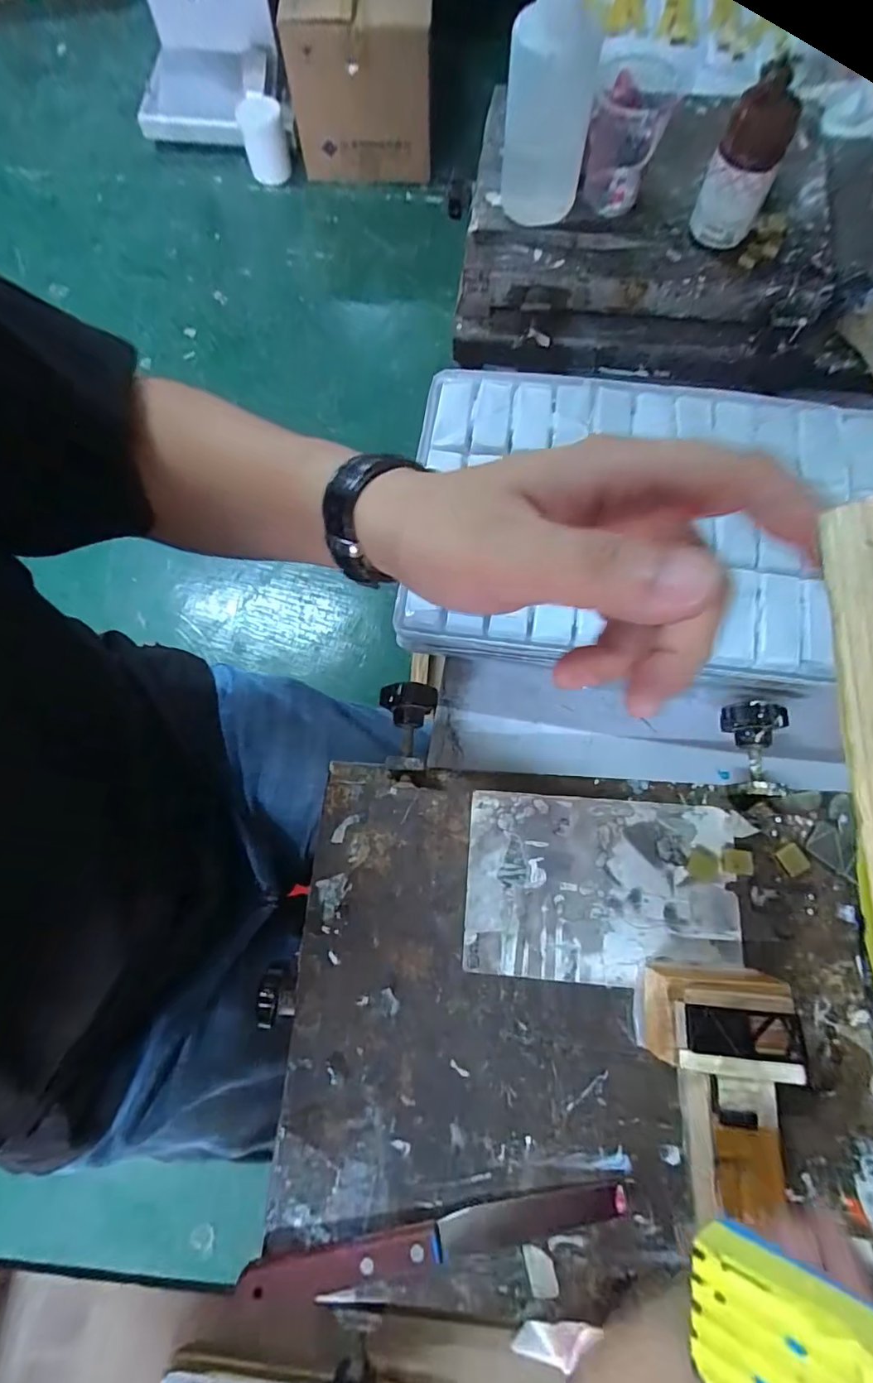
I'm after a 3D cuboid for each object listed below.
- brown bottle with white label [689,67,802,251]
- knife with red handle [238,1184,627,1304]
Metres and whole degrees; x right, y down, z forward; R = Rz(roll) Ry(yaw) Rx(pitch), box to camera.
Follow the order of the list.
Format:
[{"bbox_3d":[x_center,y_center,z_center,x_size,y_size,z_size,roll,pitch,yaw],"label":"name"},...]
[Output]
[{"bbox_3d":[0.230,-0.393,0.390,0.049,0.096,0.042,22,75,6],"label":"brown bottle with white label"},{"bbox_3d":[0.002,0.261,0.249,0.178,0.011,0.020,-9,75,-3],"label":"knife with red handle"}]

